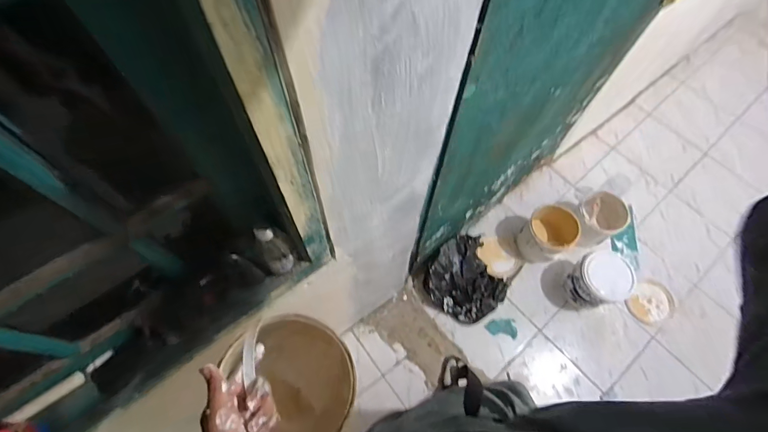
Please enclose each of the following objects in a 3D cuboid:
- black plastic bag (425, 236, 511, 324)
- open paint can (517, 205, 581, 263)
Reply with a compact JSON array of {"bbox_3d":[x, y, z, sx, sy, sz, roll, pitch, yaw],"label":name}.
[{"bbox_3d":[0.314,0.247,1.554,0.287,0.127,0.293,-33,71,-14],"label":"black plastic bag"},{"bbox_3d":[0.641,0.072,1.595,0.180,0.175,0.170,0,67,0],"label":"open paint can"}]

